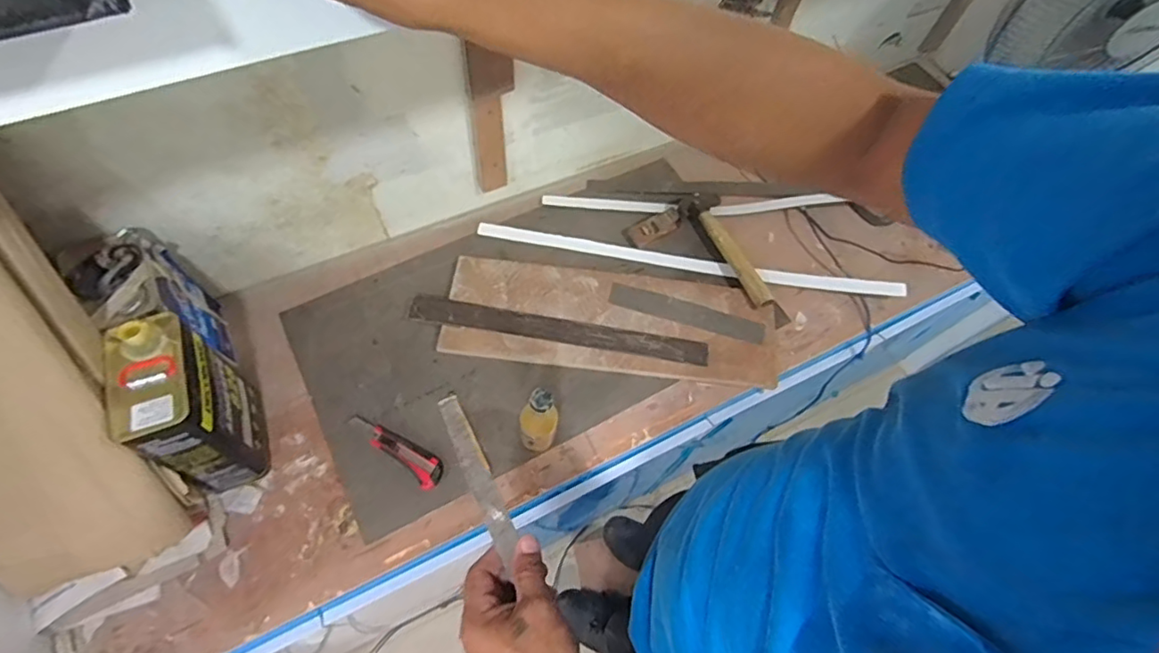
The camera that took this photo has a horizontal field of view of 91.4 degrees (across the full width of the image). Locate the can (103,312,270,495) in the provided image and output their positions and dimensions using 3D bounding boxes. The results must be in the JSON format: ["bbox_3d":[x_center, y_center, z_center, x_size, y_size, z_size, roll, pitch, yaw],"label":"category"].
[{"bbox_3d":[-0.545,0.119,0.810,0.087,0.259,0.173,-19,66,-13],"label":"can"}]

